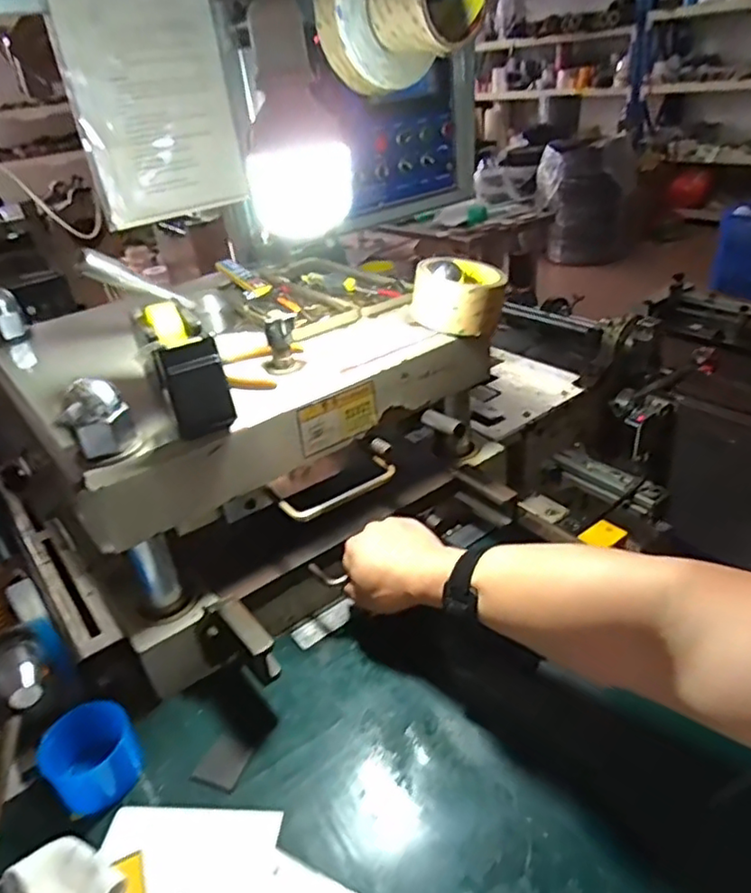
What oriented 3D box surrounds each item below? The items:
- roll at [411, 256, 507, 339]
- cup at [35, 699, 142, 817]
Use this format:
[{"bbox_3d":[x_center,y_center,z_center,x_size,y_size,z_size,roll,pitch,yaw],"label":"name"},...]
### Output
[{"bbox_3d":[0.090,-0.162,0.681,0.098,0.063,0.083,-2,31,8],"label":"roll"},{"bbox_3d":[-0.225,0.246,0.514,0.069,0.053,0.057,-31,38,-34],"label":"cup"}]

